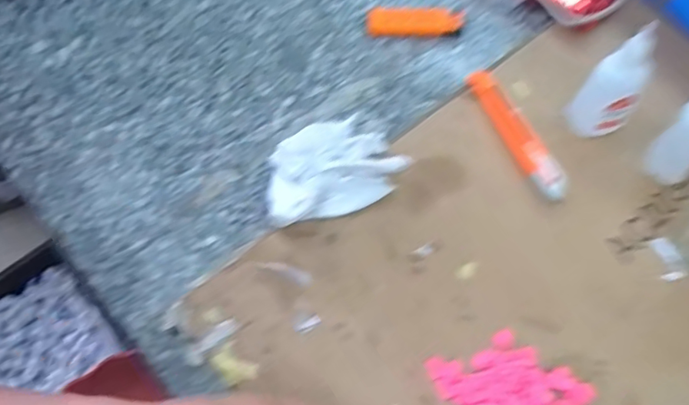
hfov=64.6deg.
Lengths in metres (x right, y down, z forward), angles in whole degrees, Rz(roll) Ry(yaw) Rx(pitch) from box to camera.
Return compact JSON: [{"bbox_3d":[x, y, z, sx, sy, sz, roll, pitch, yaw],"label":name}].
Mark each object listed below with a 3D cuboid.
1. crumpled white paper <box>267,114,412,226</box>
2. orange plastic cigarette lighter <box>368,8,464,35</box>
[{"bbox_3d":[-0.014,-0.024,0.378,0.095,0.041,0.074,-24,63,-13],"label":"crumpled white paper"},{"bbox_3d":[0.061,-0.155,0.471,0.081,0.012,0.024,1,60,1],"label":"orange plastic cigarette lighter"}]

